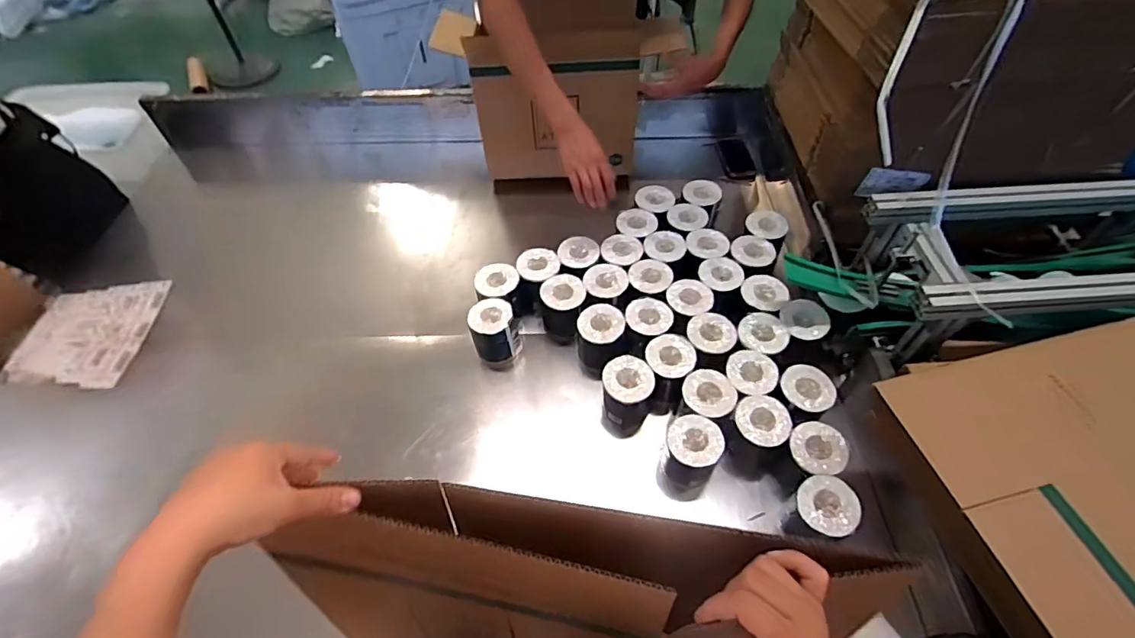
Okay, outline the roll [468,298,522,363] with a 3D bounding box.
[{"bbox_3d":[-0.153,0.033,1.110,0.095,0.146,0.097,-1,54,1],"label":"roll"}]

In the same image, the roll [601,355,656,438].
[{"bbox_3d":[0.116,0.161,1.036,0.094,0.165,0.110,-2,54,0],"label":"roll"}]

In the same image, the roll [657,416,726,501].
[{"bbox_3d":[0.222,0.256,0.959,0.092,0.159,0.101,-1,54,1],"label":"roll"}]

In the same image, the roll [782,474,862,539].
[{"bbox_3d":[0.421,0.326,0.876,0.107,0.093,0.097,-24,57,-15],"label":"roll"}]

